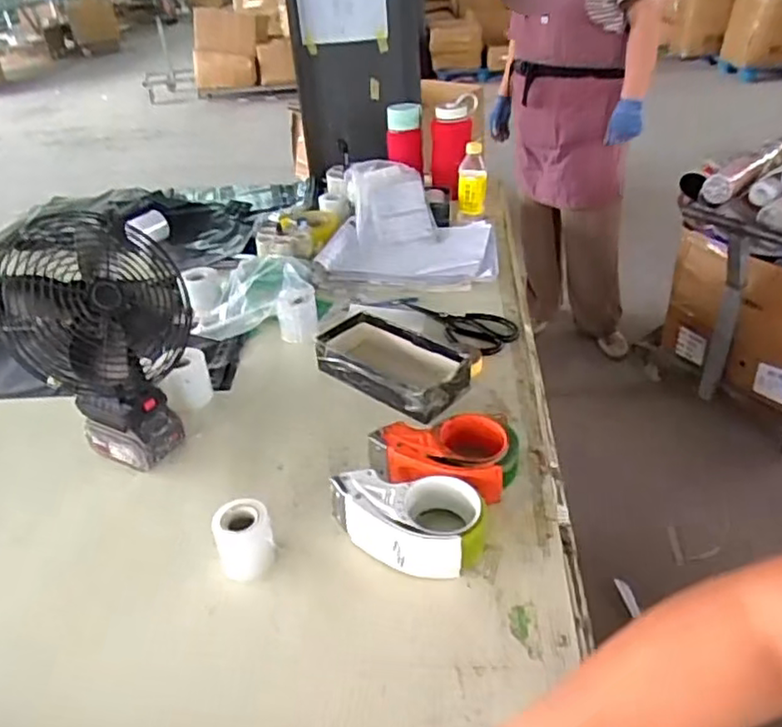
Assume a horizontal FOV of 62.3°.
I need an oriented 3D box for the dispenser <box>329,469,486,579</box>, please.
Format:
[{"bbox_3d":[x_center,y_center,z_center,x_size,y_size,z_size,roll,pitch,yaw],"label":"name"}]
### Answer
[{"bbox_3d":[0.015,0.170,0.687,0.169,0.064,0.087,5,34,10],"label":"dispenser"}]

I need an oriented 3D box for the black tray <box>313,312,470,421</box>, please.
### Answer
[{"bbox_3d":[-0.003,-0.001,0.928,0.223,0.075,0.114,22,40,32],"label":"black tray"}]

